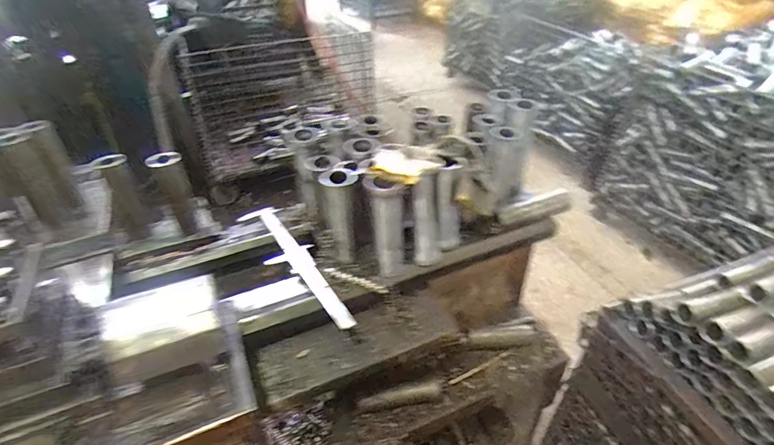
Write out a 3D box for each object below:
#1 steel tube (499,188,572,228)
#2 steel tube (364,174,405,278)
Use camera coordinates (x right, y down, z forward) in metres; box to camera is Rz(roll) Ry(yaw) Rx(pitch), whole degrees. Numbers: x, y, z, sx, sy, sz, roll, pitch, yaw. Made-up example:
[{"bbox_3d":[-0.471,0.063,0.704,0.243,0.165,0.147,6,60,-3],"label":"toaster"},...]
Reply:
[{"bbox_3d":[0.322,-0.030,0.935,0.186,0.039,0.039,-18,40,-20],"label":"steel tube"},{"bbox_3d":[0.000,0.008,0.769,0.064,0.182,0.064,-3,38,-2],"label":"steel tube"}]

